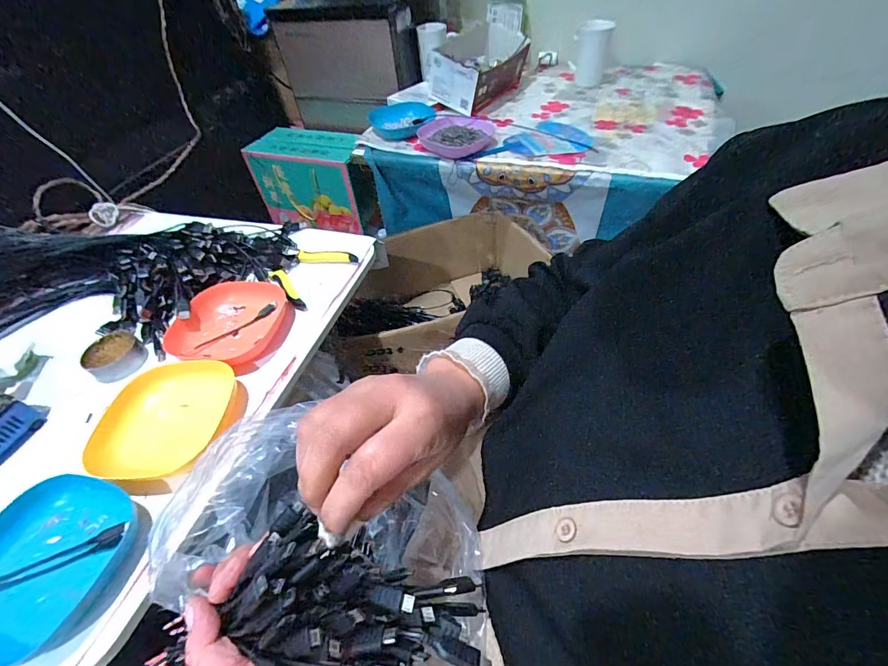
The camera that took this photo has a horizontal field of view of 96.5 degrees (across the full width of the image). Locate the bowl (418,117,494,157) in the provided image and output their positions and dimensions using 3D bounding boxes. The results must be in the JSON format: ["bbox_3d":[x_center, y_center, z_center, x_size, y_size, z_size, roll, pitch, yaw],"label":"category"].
[{"bbox_3d":[0.026,-0.403,0.811,0.140,0.031,0.141,-3,49,3],"label":"bowl"}]

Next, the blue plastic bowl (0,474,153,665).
[{"bbox_3d":[-0.350,0.198,0.344,0.136,0.039,0.134,9,50,13],"label":"blue plastic bowl"}]

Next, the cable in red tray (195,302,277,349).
[{"bbox_3d":[-0.276,-0.009,0.532,0.112,0.010,0.015,-37,55,-24],"label":"cable in red tray"}]

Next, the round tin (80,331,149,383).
[{"bbox_3d":[-0.420,0.030,0.507,0.058,0.027,0.062,-3,49,3],"label":"round tin"}]

